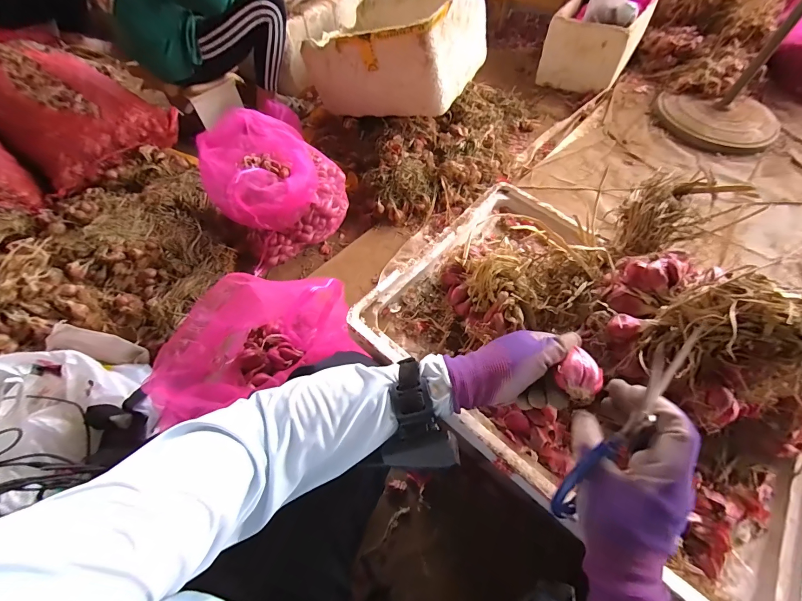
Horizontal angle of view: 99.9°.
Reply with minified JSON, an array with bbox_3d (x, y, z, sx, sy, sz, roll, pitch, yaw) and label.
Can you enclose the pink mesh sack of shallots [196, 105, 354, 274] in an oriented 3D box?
[{"bbox_3d":[-0.381,-0.356,1.033,0.356,0.299,0.321,-30,64,-16],"label":"pink mesh sack of shallots"}]

